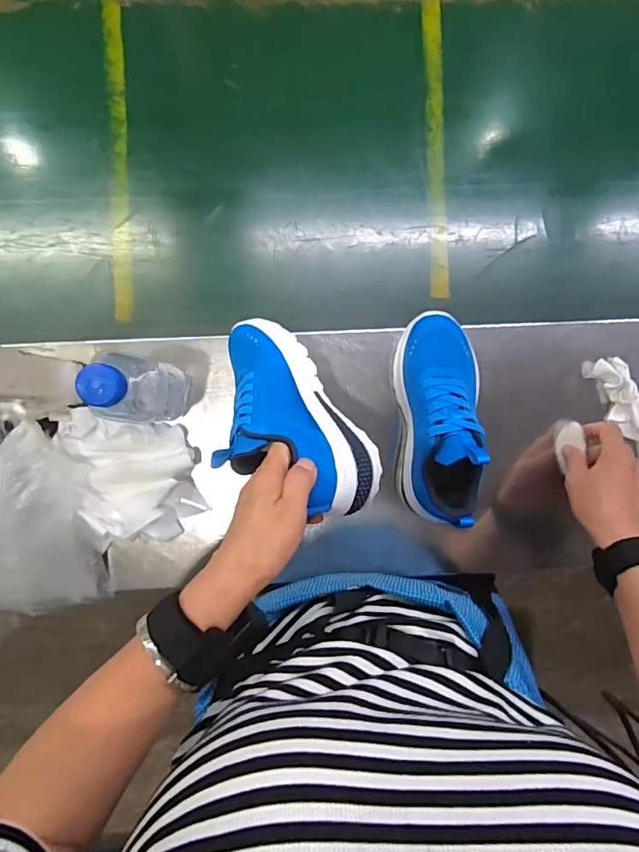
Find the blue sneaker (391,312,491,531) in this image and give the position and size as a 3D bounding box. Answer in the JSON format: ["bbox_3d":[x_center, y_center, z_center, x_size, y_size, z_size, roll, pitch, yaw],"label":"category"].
[{"bbox_3d":[0.121,-0.011,0.450,0.084,0.097,0.200,-1,79,-2],"label":"blue sneaker"}]

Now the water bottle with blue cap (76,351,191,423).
[{"bbox_3d":[-0.160,-0.035,0.439,0.056,0.187,0.052,0,93,-2],"label":"water bottle with blue cap"}]

